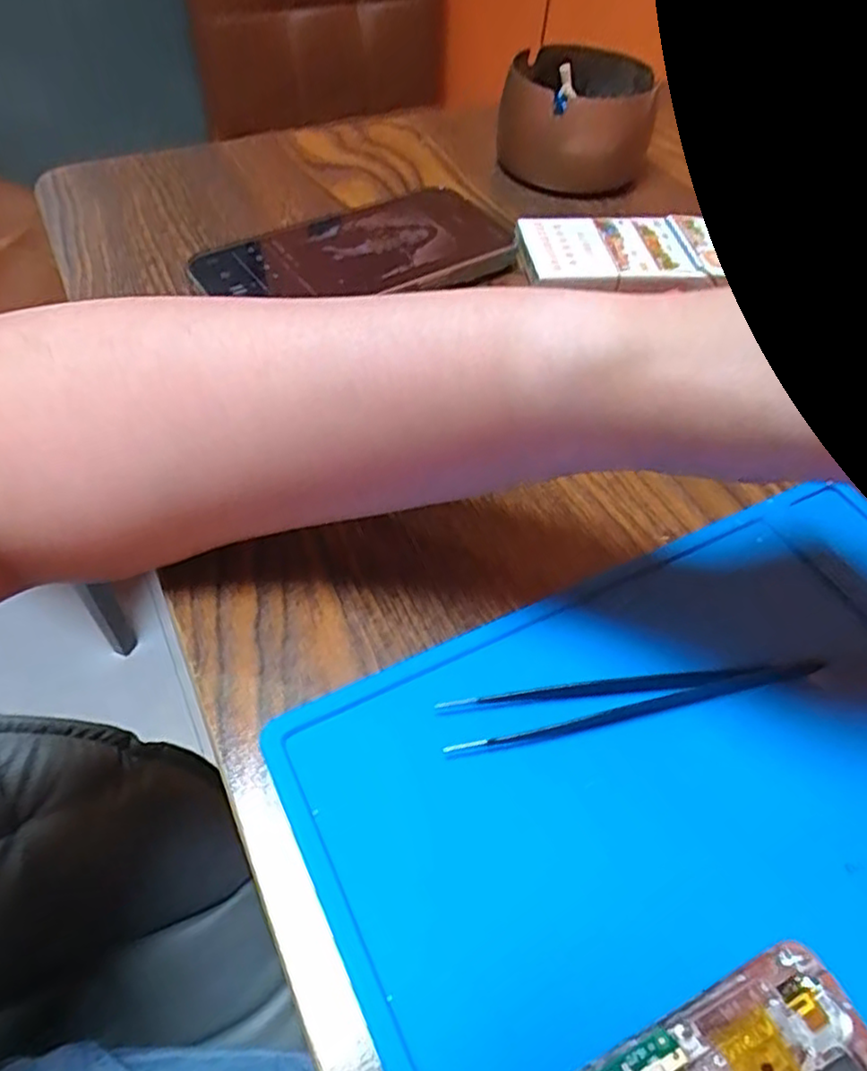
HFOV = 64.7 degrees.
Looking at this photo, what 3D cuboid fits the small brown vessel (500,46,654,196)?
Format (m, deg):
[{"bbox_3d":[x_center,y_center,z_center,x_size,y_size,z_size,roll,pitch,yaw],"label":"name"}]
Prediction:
[{"bbox_3d":[0.081,-0.245,0.402,0.086,0.050,0.081,5,52,0],"label":"small brown vessel"}]

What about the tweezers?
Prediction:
[{"bbox_3d":[0.058,0.048,0.195,0.111,0.007,0.014,-4,53,-7],"label":"tweezers"}]

